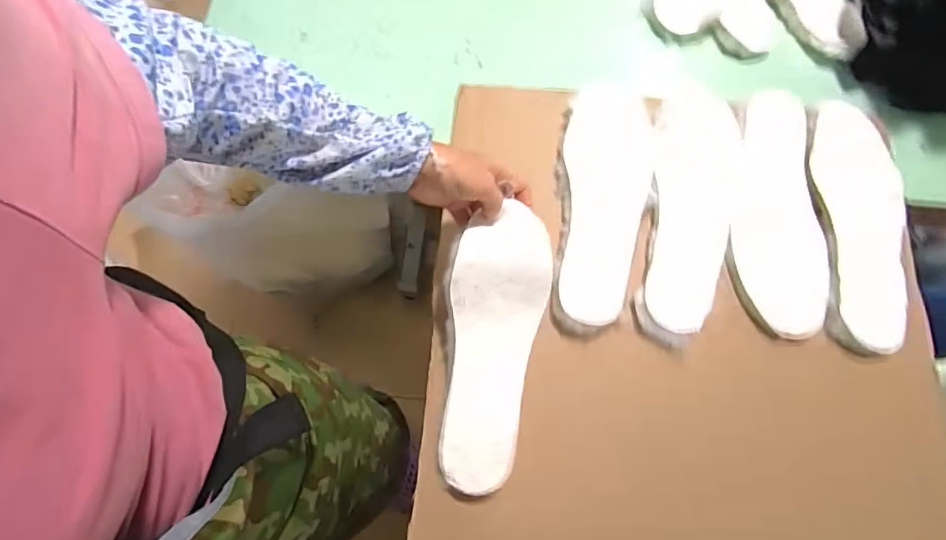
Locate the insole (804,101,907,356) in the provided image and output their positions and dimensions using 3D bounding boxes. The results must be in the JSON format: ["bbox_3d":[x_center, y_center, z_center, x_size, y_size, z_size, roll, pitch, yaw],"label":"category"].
[{"bbox_3d":[0.412,-0.052,0.529,0.095,0.009,0.277,7,73,2],"label":"insole"}]

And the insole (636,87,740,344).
[{"bbox_3d":[0.228,-0.070,0.528,0.088,0.011,0.296,14,73,4],"label":"insole"}]

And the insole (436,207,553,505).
[{"bbox_3d":[0.017,0.069,0.462,0.086,0.029,0.254,9,86,2],"label":"insole"}]

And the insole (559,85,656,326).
[{"bbox_3d":[0.141,-0.080,0.537,0.093,0.016,0.282,10,73,3],"label":"insole"}]

